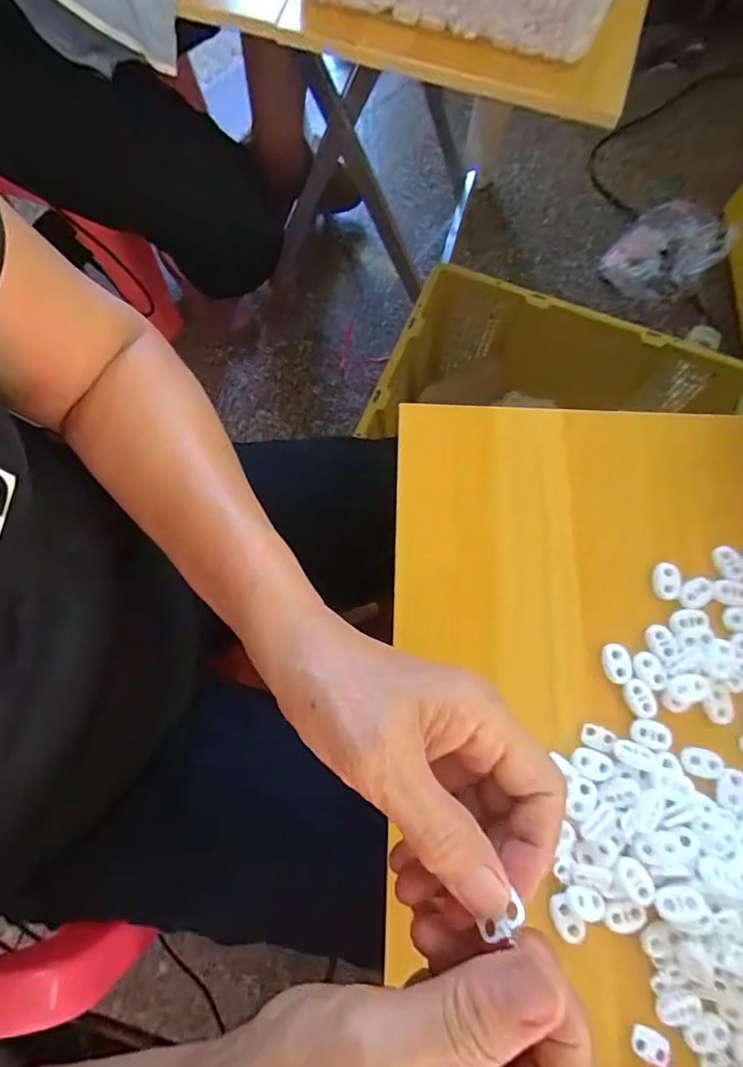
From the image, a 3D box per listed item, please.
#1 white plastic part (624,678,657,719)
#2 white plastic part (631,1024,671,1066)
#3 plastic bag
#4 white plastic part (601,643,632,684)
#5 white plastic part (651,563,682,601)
[{"bbox_3d":[0.156,0.096,0.286,0.014,0.004,0.022,-31,79,-8],"label":"white plastic part"},{"bbox_3d":[0.141,0.259,0.249,0.019,0.004,0.013,23,77,4],"label":"white plastic part"},{"bbox_3d":[0.557,-0.536,0.943,0.174,0.113,0.206,38,79,8],"label":"plastic bag"},{"bbox_3d":[0.145,0.077,0.293,0.015,0.005,0.022,-6,77,-3],"label":"white plastic part"},{"bbox_3d":[0.181,0.030,0.304,0.014,0.009,0.022,4,76,0],"label":"white plastic part"}]

